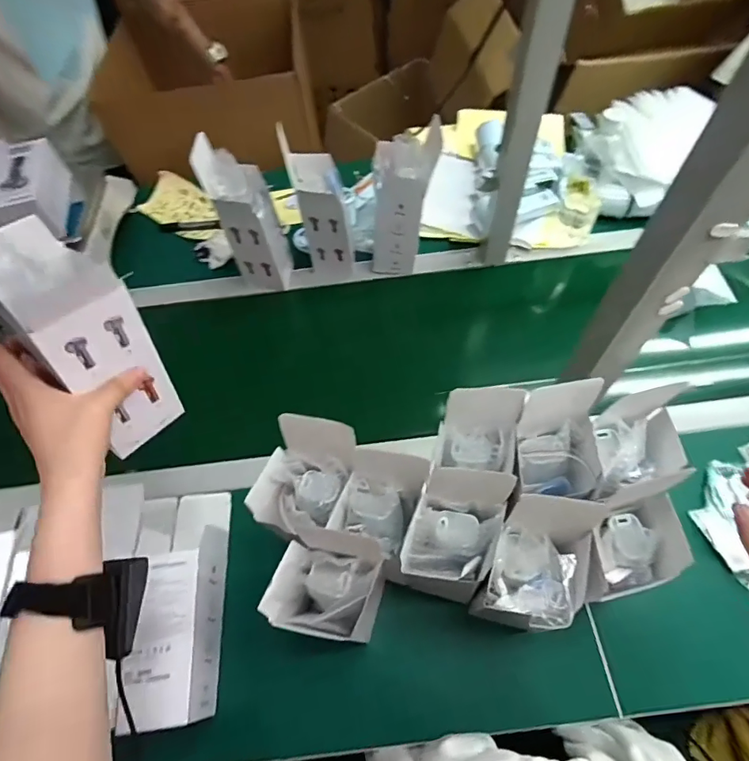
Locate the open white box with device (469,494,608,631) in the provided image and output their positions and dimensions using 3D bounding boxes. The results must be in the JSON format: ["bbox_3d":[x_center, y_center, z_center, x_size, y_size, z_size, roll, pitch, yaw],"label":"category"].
[{"bbox_3d":[0.142,0.159,0.396,0.077,0.089,0.103,16,63,12],"label":"open white box with device"}]

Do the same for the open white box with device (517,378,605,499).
[{"bbox_3d":[0.182,0.063,0.454,0.081,0.114,0.096,4,61,6],"label":"open white box with device"}]

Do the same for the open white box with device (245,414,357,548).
[{"bbox_3d":[-0.072,0.092,0.434,0.090,0.101,0.099,20,64,14],"label":"open white box with device"}]

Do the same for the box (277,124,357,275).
[{"bbox_3d":[-0.081,-0.258,0.710,0.084,0.229,0.071,-8,61,-1],"label":"box"}]

